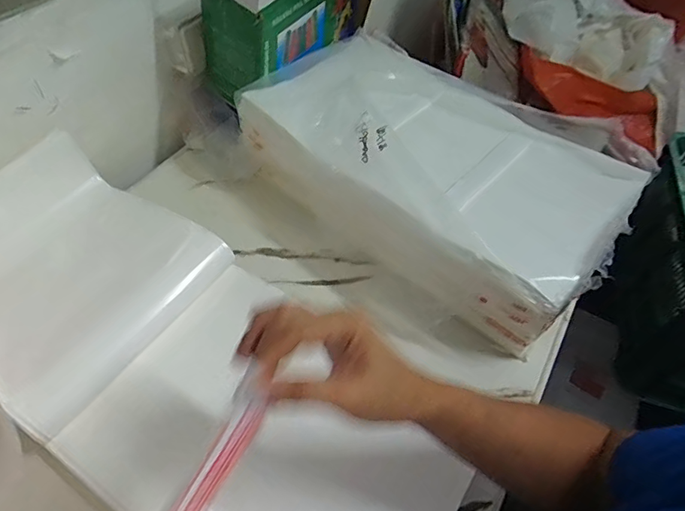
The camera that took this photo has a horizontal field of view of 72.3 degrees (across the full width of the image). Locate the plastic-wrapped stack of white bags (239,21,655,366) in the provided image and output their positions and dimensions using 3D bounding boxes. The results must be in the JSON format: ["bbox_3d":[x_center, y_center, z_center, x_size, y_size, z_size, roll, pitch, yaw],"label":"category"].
[{"bbox_3d":[0.116,-0.122,0.618,0.467,0.103,0.276,35,59,20],"label":"plastic-wrapped stack of white bags"}]

